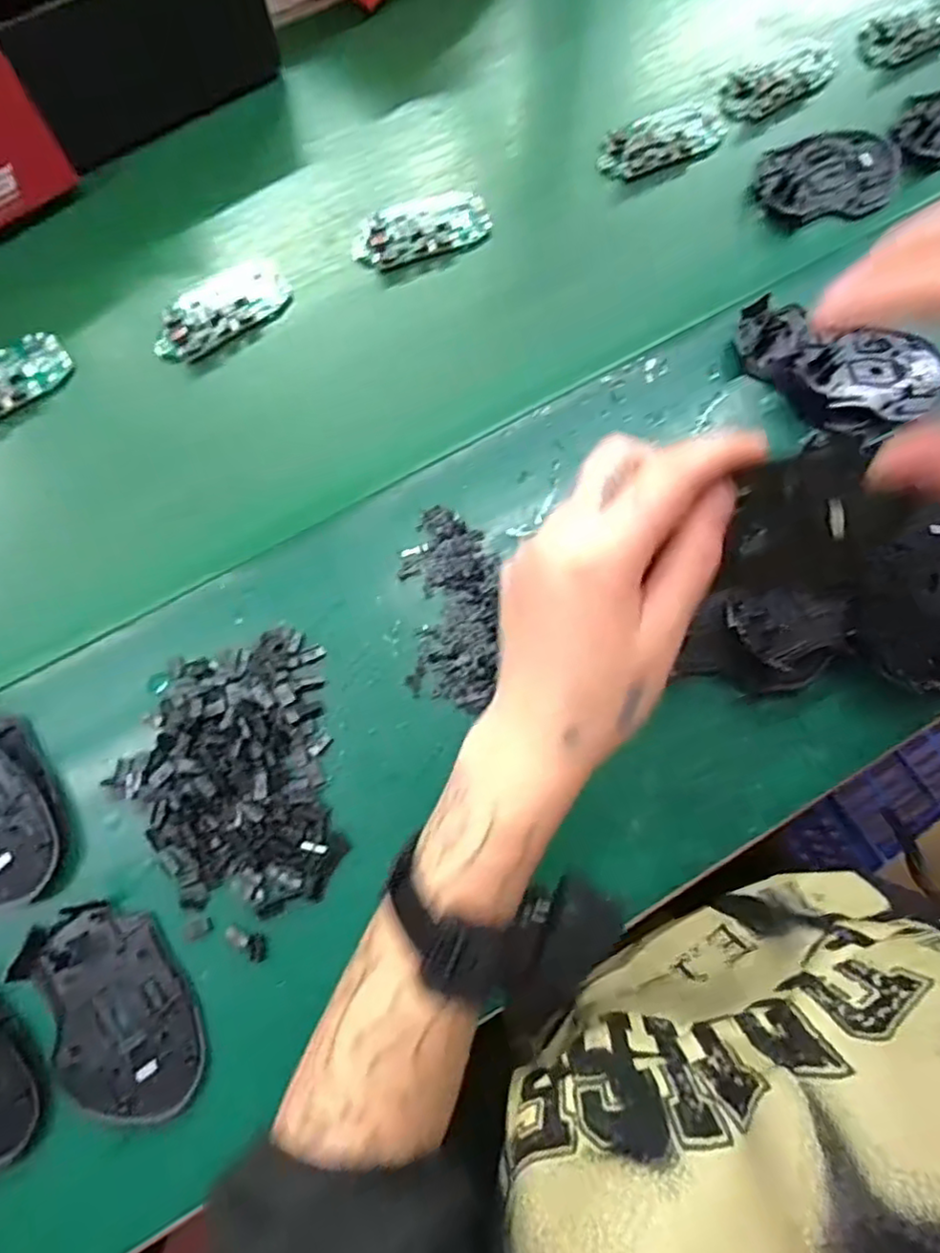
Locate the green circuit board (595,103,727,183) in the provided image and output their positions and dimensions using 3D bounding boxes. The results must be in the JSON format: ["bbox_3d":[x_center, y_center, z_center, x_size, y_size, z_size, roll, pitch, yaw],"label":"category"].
[{"bbox_3d":[0.146,-0.368,0.491,0.105,0.017,0.045,-19,78,-5],"label":"green circuit board"}]

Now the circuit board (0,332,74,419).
[{"bbox_3d":[-0.319,-0.162,0.429,0.101,0.009,0.045,-39,81,-9],"label":"circuit board"}]

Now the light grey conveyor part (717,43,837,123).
[{"bbox_3d":[0.241,-0.425,0.501,0.103,0.009,0.044,-31,79,-8],"label":"light grey conveyor part"}]

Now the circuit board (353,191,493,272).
[{"bbox_3d":[-0.037,-0.290,0.468,0.099,0.014,0.049,-19,78,-5],"label":"circuit board"}]

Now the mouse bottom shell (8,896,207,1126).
[{"bbox_3d":[-0.188,0.205,0.343,0.073,0.011,0.114,-30,79,-8],"label":"mouse bottom shell"}]

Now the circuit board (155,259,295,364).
[{"bbox_3d":[-0.175,-0.222,0.451,0.099,0.016,0.049,-36,80,-9],"label":"circuit board"}]

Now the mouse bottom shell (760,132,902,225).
[{"bbox_3d":[0.269,-0.337,0.487,0.115,0.020,0.073,-17,78,-5],"label":"mouse bottom shell"}]

